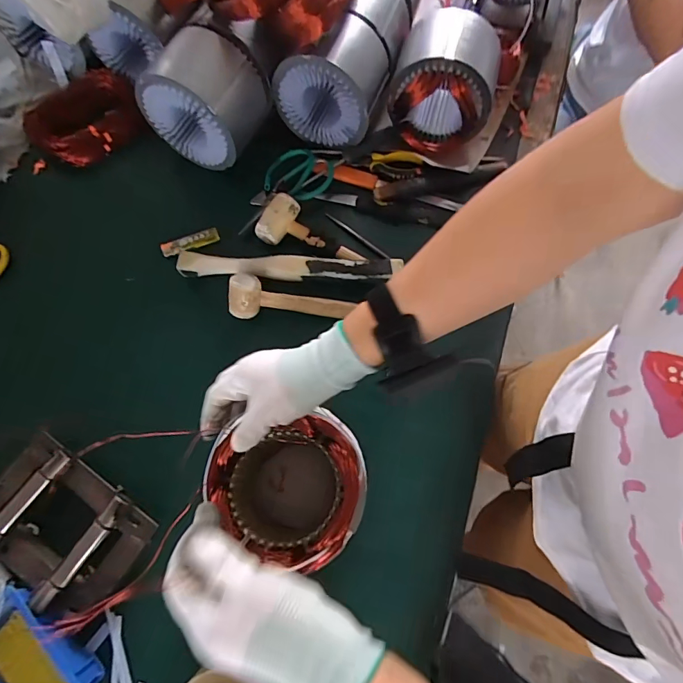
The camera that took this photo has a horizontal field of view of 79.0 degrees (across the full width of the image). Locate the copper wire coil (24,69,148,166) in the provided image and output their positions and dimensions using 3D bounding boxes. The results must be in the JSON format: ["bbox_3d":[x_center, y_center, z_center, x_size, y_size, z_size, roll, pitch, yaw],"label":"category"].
[{"bbox_3d":[-0.419,-0.366,0.686,0.184,0.039,0.114,-32,77,-11],"label":"copper wire coil"}]

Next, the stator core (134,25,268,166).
[{"bbox_3d":[-0.206,-0.369,0.639,0.152,0.144,0.125,24,74,5],"label":"stator core"}]

